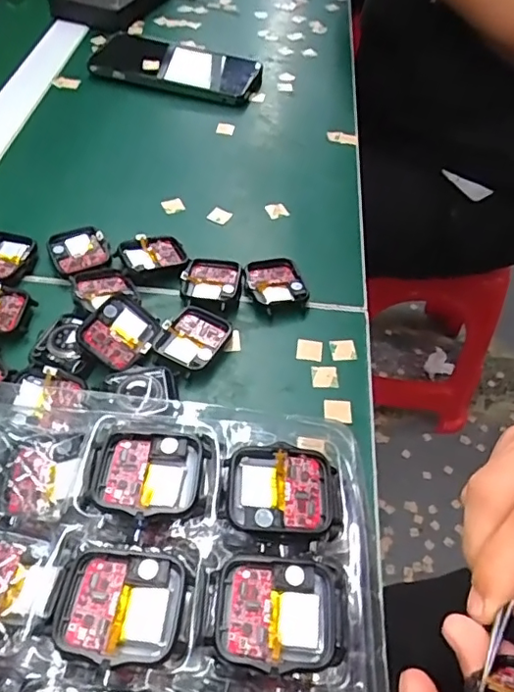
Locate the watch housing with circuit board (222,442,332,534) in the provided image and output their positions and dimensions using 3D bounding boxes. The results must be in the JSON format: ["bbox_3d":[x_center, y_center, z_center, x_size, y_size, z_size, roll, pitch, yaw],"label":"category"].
[{"bbox_3d":[0.009,0.060,0.229,0.044,0.007,0.036,6,51,2],"label":"watch housing with circuit board"}]

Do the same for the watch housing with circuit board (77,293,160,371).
[{"bbox_3d":[-0.081,-0.009,0.326,0.037,0.008,0.043,43,62,-6],"label":"watch housing with circuit board"}]

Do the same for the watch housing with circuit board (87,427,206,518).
[{"bbox_3d":[-0.046,0.053,0.231,0.043,0.008,0.037,10,52,5],"label":"watch housing with circuit board"}]

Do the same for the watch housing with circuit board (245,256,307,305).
[{"bbox_3d":[0.012,-0.042,0.366,0.036,0.011,0.040,-8,52,-9],"label":"watch housing with circuit board"}]

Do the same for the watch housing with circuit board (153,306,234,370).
[{"bbox_3d":[-0.039,-0.004,0.333,0.036,0.012,0.041,23,54,15],"label":"watch housing with circuit board"}]

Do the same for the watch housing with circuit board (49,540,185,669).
[{"bbox_3d":[-0.049,0.093,0.199,0.043,0.006,0.038,8,51,4],"label":"watch housing with circuit board"}]

